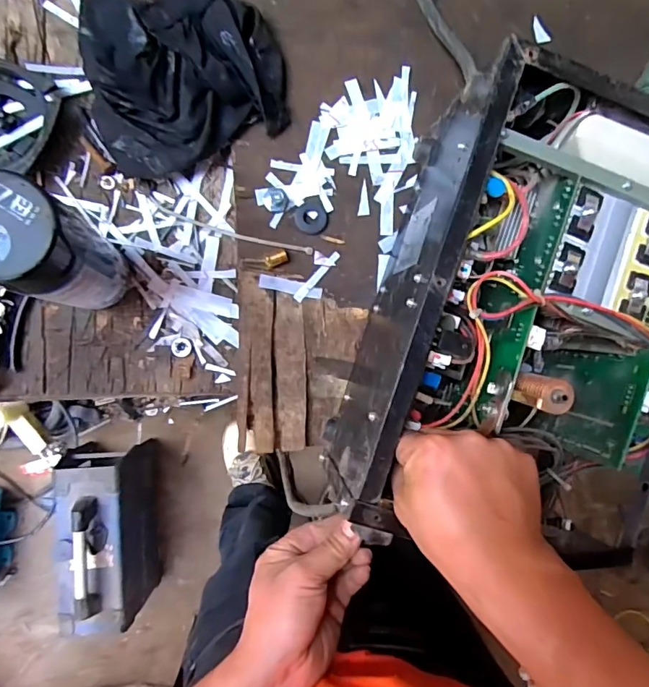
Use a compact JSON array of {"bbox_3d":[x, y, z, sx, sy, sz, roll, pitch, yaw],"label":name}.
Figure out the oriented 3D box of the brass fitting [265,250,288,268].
[{"bbox_3d":[-0.043,-0.077,0.439,0.020,0.010,0.011,-22,92,-7],"label":"brass fitting"}]

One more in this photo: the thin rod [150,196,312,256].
[{"bbox_3d":[-0.084,-0.103,0.438,0.152,0.008,0.013,16,87,-7],"label":"thin rod"}]

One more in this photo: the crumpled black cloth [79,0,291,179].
[{"bbox_3d":[-0.122,-0.234,0.415,0.167,0.051,0.140,-25,92,-7],"label":"crumpled black cloth"}]

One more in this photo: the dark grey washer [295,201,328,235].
[{"bbox_3d":[-0.012,-0.116,0.443,0.029,0.004,0.029,-1,89,-7],"label":"dark grey washer"}]

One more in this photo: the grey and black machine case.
[{"bbox_3d":[-0.477,0.403,1.063,0.171,0.265,0.333,-3,89,-7],"label":"grey and black machine case"}]

